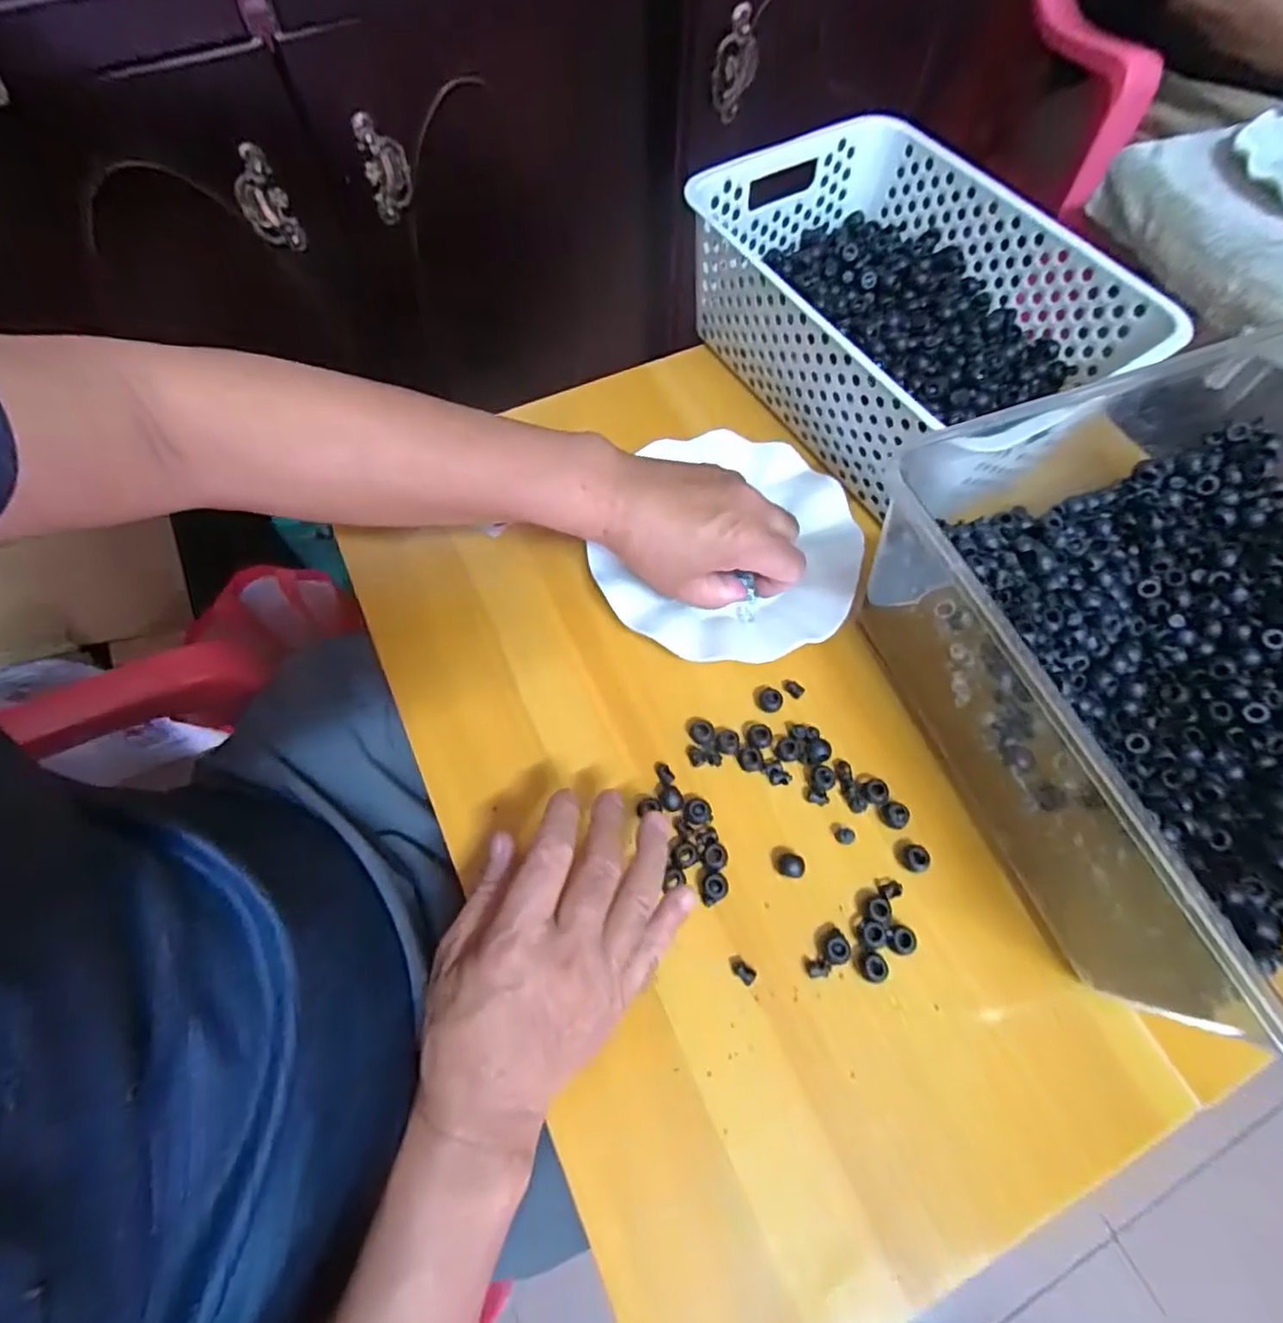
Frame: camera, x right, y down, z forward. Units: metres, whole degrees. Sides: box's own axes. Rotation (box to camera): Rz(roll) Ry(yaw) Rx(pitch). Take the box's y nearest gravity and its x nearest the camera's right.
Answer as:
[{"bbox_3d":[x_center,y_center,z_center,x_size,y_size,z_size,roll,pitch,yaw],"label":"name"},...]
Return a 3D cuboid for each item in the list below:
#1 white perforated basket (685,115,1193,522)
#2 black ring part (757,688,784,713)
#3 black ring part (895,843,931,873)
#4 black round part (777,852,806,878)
[{"bbox_3d":[0.192,-0.263,0.495,0.208,0.101,0.299,-30,69,-14],"label":"white perforated basket"},{"bbox_3d":[0.083,0.025,0.421,0.016,0.013,0.014,27,67,11],"label":"black ring part"},{"bbox_3d":[0.159,0.114,0.379,0.014,0.009,0.017,-37,71,-17],"label":"black ring part"},{"bbox_3d":[0.087,0.118,0.377,0.015,0.010,0.012,11,65,4],"label":"black round part"}]

